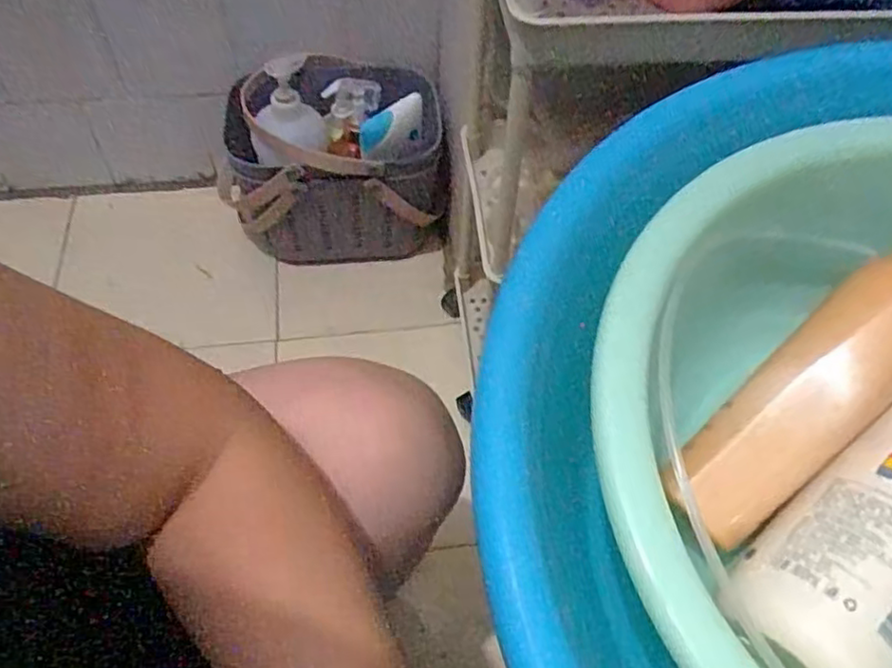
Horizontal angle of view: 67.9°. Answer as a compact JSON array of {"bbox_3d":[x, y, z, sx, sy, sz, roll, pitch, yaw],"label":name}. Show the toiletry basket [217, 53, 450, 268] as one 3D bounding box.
[{"bbox_3d":[-0.143,-0.224,0.893,0.274,0.249,0.148,-2,56,-5],"label":"toiletry basket"}]

